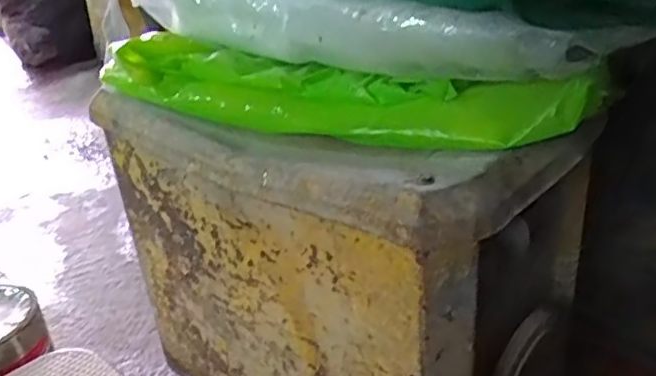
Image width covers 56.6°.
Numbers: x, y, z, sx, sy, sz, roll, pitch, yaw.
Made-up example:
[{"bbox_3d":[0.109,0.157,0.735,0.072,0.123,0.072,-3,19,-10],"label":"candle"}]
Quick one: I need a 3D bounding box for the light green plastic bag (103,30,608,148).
[{"bbox_3d":[-0.013,-0.110,0.635,0.550,0.082,0.128,14,34,27],"label":"light green plastic bag"}]

